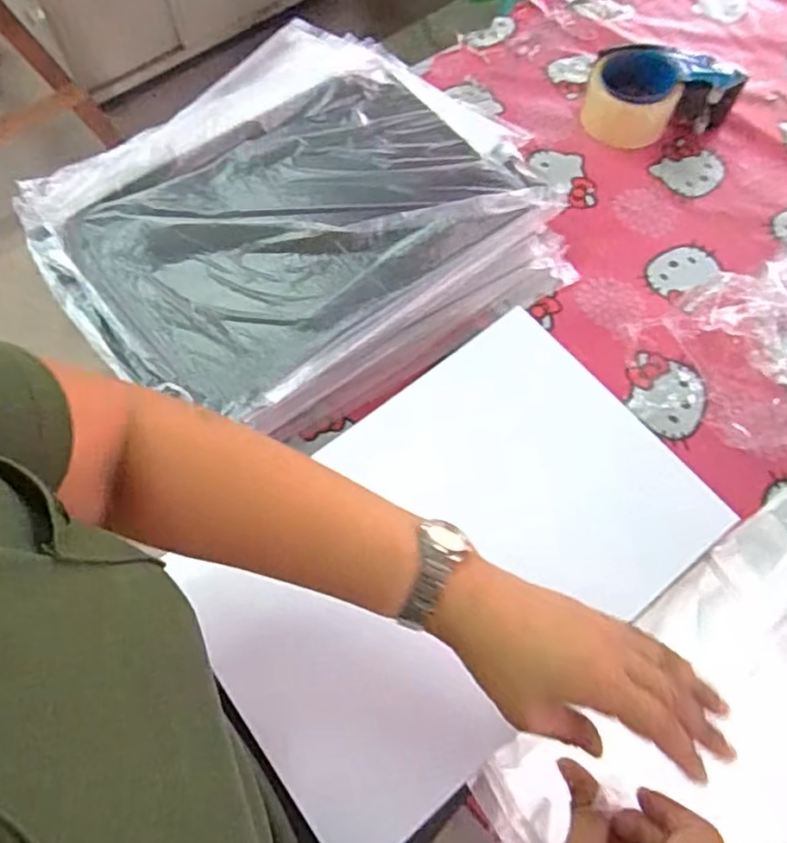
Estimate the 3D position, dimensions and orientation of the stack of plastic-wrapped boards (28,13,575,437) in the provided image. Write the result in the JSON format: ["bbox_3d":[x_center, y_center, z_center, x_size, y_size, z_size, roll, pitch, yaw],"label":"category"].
[{"bbox_3d":[-0.077,-0.189,0.601,0.399,0.074,0.377,-40,72,-17],"label":"stack of plastic-wrapped boards"}]

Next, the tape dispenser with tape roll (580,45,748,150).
[{"bbox_3d":[0.295,-0.357,0.691,0.161,0.063,0.090,5,65,1],"label":"tape dispenser with tape roll"}]

